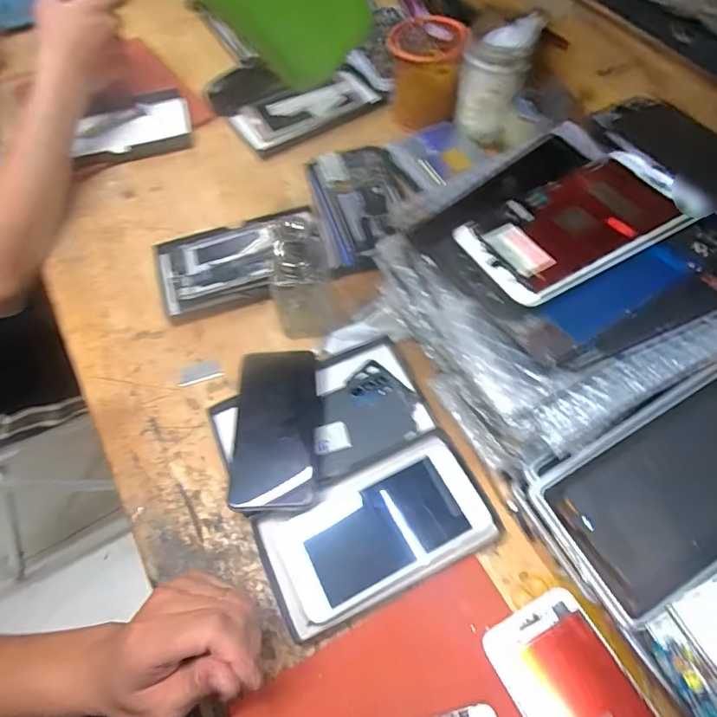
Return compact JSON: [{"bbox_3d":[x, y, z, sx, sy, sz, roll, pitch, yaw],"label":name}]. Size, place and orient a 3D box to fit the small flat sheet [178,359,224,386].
[{"bbox_3d":[-0.151,0.012,0.484,0.040,0.004,0.022,-14,61,-4],"label":"small flat sheet"}]

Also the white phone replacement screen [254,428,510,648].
[{"bbox_3d":[0.015,0.131,0.390,0.172,0.011,0.095,-25,62,-10],"label":"white phone replacement screen"}]

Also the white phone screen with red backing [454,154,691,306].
[{"bbox_3d":[0.148,-0.091,0.337,0.150,0.010,0.076,-28,63,-11],"label":"white phone screen with red backing"}]

